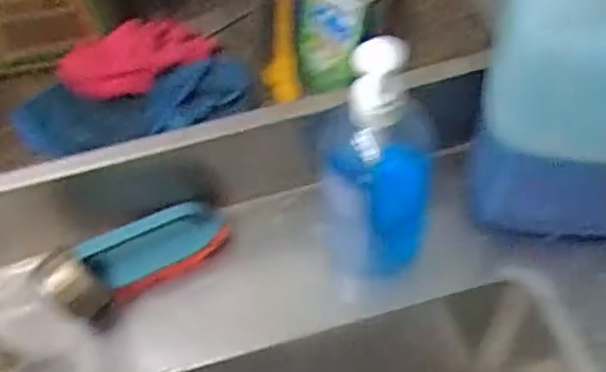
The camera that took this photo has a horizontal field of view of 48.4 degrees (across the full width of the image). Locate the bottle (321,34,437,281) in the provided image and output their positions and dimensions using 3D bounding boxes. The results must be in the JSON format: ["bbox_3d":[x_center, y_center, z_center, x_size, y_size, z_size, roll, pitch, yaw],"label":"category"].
[{"bbox_3d":[0.065,-0.016,0.577,0.095,0.277,0.092,6,56,9],"label":"bottle"}]

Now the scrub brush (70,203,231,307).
[{"bbox_3d":[-0.137,0.057,0.634,0.139,0.057,0.048,-20,55,-25],"label":"scrub brush"}]

